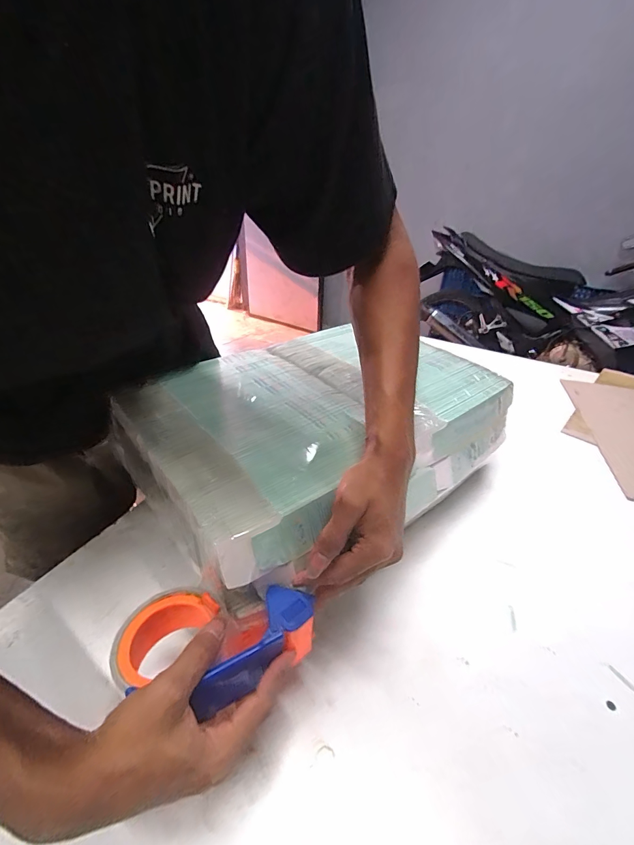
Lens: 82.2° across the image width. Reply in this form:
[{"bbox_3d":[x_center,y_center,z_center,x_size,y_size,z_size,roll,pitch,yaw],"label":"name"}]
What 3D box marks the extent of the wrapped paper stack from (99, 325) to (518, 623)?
[{"bbox_3d":[0.008,-0.004,0.501,0.447,0.092,0.325,-24,43,-34],"label":"wrapped paper stack"}]

